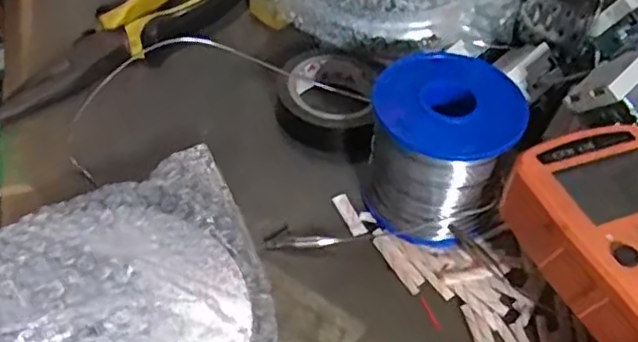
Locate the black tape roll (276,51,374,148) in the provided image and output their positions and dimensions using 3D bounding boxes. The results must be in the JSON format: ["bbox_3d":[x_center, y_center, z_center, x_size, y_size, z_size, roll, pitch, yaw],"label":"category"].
[{"bbox_3d":[0.004,-0.041,0.361,0.049,0.022,0.054,6,49,2],"label":"black tape roll"}]

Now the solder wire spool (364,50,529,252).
[{"bbox_3d":[0.055,-0.009,0.304,0.061,0.068,0.059,1,49,-2],"label":"solder wire spool"}]

